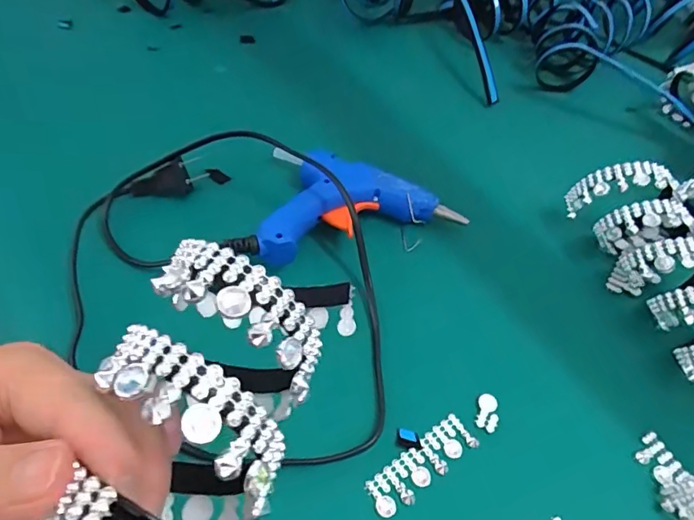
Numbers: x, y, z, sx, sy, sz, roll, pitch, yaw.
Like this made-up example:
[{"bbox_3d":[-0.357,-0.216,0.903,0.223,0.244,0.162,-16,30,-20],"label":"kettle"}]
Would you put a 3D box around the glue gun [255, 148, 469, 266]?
[{"bbox_3d":[-0.003,-0.048,0.359,0.145,0.039,0.101,-18,57,-17],"label":"glue gun"}]

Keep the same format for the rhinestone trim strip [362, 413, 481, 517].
[{"bbox_3d":[0.039,0.107,0.264,0.064,0.004,0.021,-30,61,-24],"label":"rhinestone trim strip"}]

